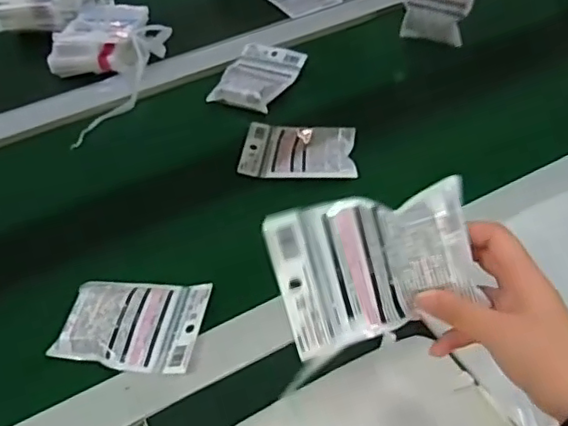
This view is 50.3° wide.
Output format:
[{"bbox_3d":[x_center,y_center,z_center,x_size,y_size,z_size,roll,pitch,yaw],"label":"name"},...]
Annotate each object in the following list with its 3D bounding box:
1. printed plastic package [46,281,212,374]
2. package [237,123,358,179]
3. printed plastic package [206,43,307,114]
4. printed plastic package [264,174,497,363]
[{"bbox_3d":[-0.140,0.100,0.570,0.126,0.017,0.092,3,51,10],"label":"printed plastic package"},{"bbox_3d":[0.019,-0.078,0.732,0.134,0.019,0.089,2,51,9],"label":"package"},{"bbox_3d":[-0.038,-0.193,0.840,0.093,0.023,0.134,20,56,22],"label":"printed plastic package"},{"bbox_3d":[0.062,0.035,0.405,0.127,0.097,0.020,-15,5,14],"label":"printed plastic package"}]

